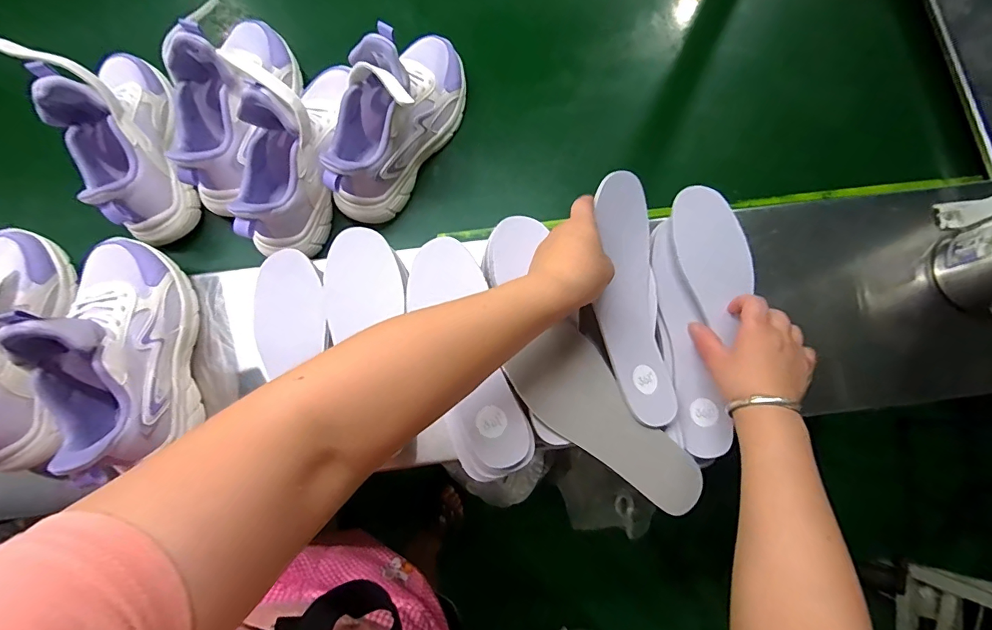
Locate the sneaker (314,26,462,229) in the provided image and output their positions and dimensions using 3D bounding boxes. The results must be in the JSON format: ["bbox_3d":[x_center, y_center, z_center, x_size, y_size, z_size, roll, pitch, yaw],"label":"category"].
[{"bbox_3d":[-0.114,-0.229,0.499,0.085,0.148,0.232,28,80,5],"label":"sneaker"}]

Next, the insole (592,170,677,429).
[{"bbox_3d":[0.121,-0.015,0.414,0.068,0.039,0.232,-5,84,-1],"label":"insole"}]

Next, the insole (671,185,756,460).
[{"bbox_3d":[0.208,0.004,0.435,0.085,0.018,0.254,8,82,2],"label":"insole"}]

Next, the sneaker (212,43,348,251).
[{"bbox_3d":[-0.224,-0.185,0.479,0.071,0.135,0.230,11,79,2],"label":"sneaker"}]

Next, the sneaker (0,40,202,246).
[{"bbox_3d":[-0.422,-0.208,0.492,0.095,0.145,0.221,-28,80,-5],"label":"sneaker"}]

